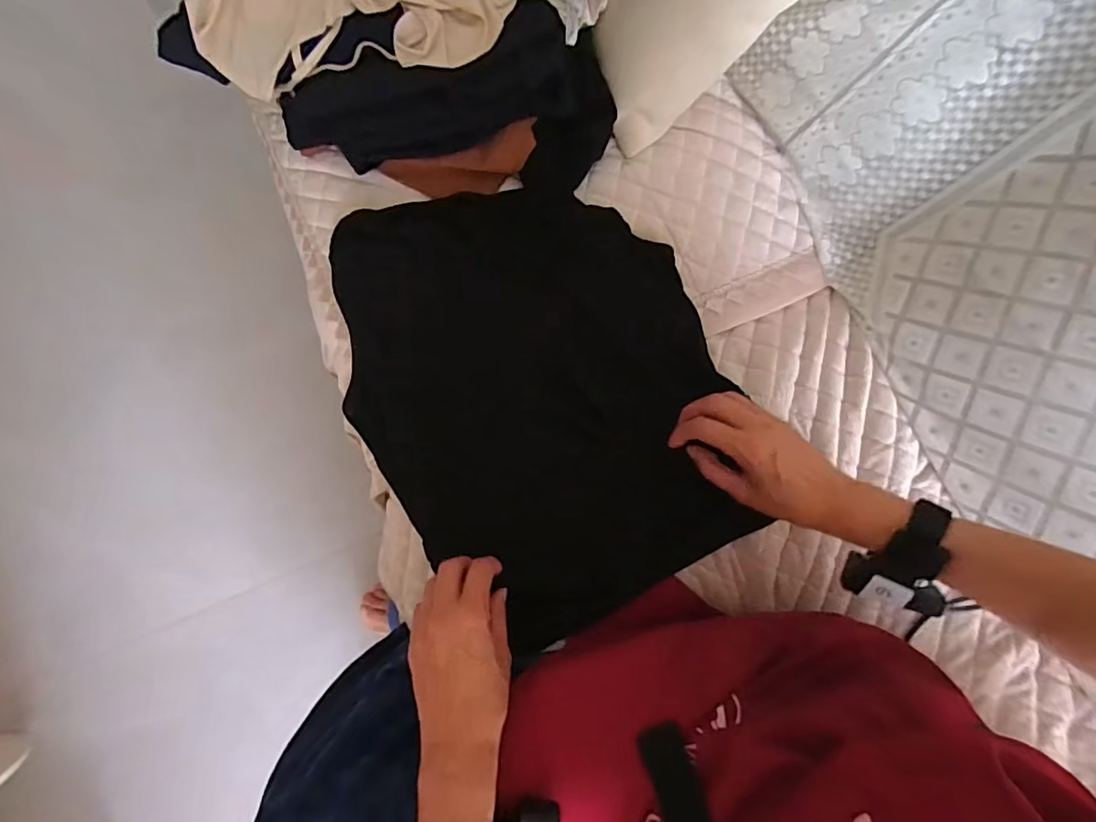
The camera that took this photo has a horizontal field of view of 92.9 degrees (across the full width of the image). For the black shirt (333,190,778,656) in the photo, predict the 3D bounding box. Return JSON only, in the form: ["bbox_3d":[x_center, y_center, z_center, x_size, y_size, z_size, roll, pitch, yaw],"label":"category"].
[{"bbox_3d":[-0.008,-0.022,0.542,0.347,0.079,0.450,-25,78,-7],"label":"black shirt"}]

